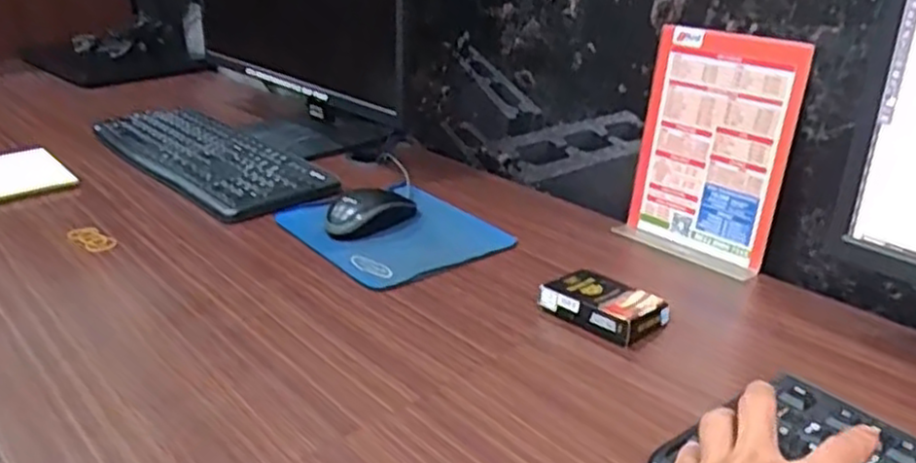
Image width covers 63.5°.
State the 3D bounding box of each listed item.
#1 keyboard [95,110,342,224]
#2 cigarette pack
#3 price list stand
[{"bbox_3d":[-0.328,-0.110,0.959,0.149,0.033,0.451,-20,31,-37],"label":"keyboard"},{"bbox_3d":[0.125,0.063,0.625,0.091,0.025,0.067,22,33,40],"label":"cigarette pack"},{"bbox_3d":[0.240,-0.080,0.717,0.047,0.205,0.151,-21,32,-38],"label":"price list stand"}]

